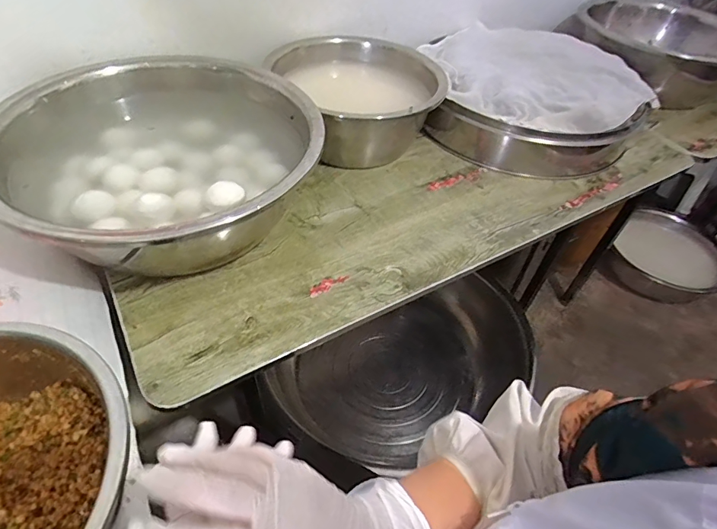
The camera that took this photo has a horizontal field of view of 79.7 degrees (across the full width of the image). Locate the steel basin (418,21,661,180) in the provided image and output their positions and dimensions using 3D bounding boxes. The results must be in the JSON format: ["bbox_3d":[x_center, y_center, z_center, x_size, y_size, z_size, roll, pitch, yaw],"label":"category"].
[{"bbox_3d":[0.390,-0.413,0.971,0.476,0.135,0.480,3,47,-3],"label":"steel basin"}]

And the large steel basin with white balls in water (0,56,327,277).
[{"bbox_3d":[-0.271,-0.145,0.637,0.432,0.137,0.396,3,47,-3],"label":"large steel basin with white balls in water"}]

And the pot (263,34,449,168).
[{"bbox_3d":[0.024,-0.327,0.849,0.279,0.134,0.284,3,47,-3],"label":"pot"}]

